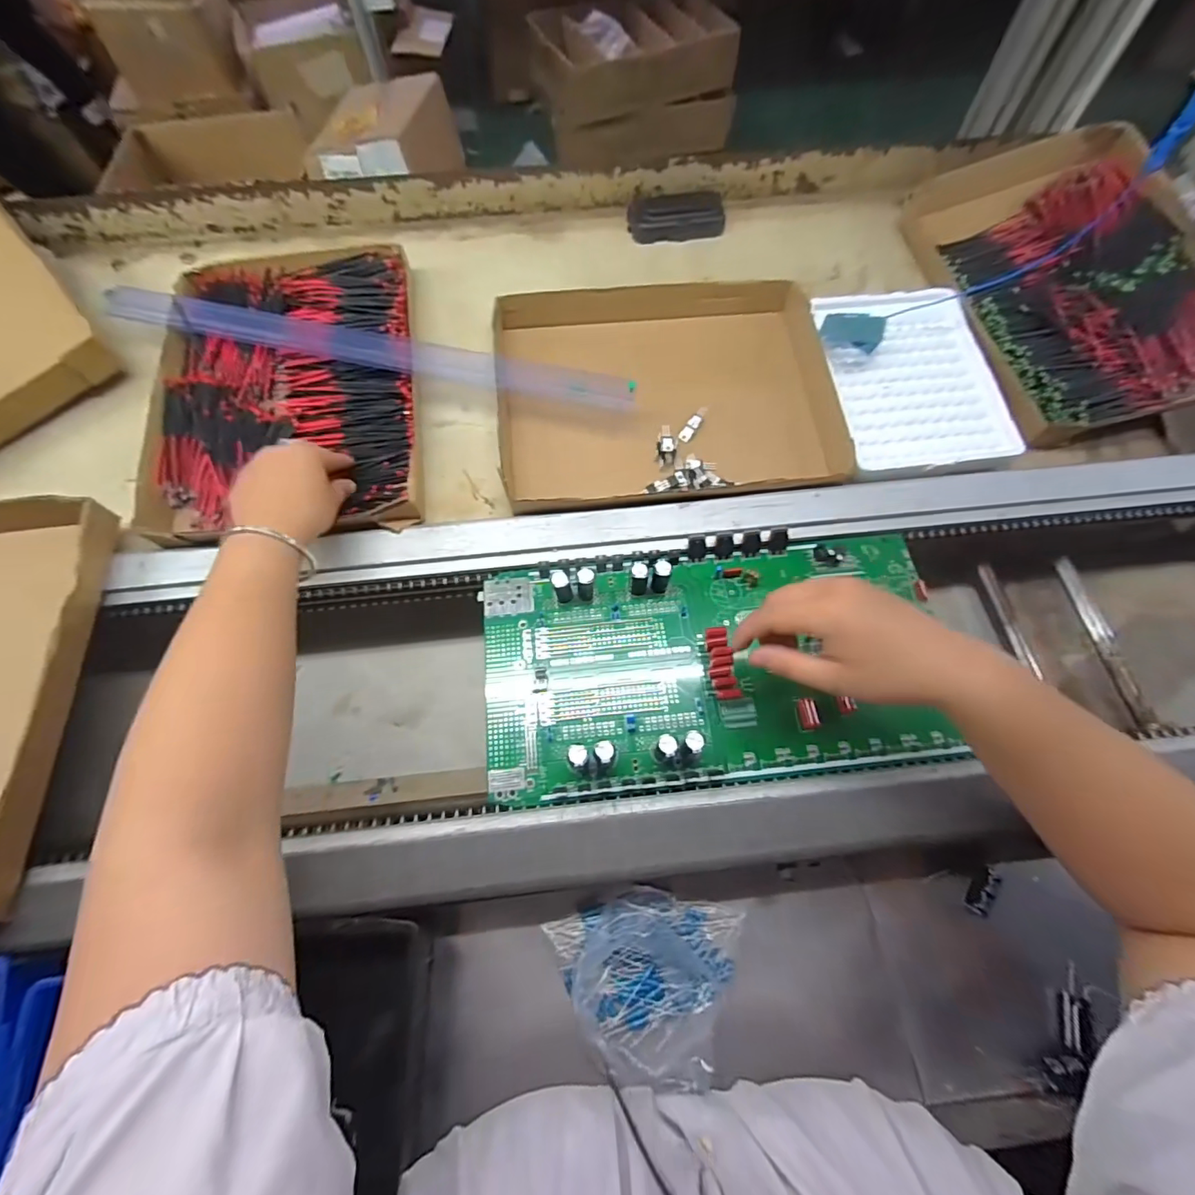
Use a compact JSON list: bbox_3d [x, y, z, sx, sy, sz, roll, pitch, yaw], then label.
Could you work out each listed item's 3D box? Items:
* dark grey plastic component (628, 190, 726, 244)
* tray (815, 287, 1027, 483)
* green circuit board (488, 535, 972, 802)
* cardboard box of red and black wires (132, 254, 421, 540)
[{"bbox_3d":[0.090,-0.435,0.587,0.108,0.034,0.053,-10,67,-4],"label":"dark grey plastic component"},{"bbox_3d":[0.306,-0.213,0.502,0.156,0.023,0.203,-7,73,0],"label":"tray"},{"bbox_3d":[0.090,0.042,0.398,0.351,0.031,0.180,-6,67,-2],"label":"green circuit board"},{"bbox_3d":[-0.303,-0.195,0.490,0.253,0.043,0.312,-9,67,-4],"label":"cardboard box of red and black wires"}]

